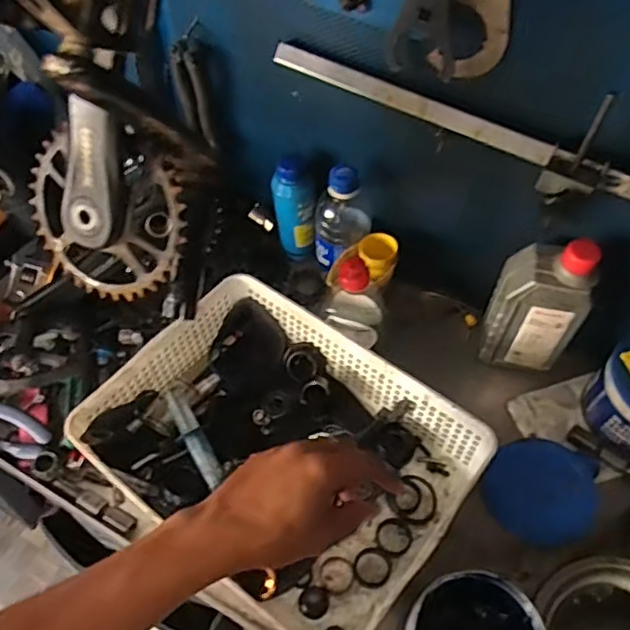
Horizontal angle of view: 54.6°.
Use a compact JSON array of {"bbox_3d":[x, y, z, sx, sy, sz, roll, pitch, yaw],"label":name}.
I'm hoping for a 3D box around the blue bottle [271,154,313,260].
[{"bbox_3d":[-0.025,-0.121,0.701,0.036,0.134,0.034,-17,57,-11],"label":"blue bottle"}]

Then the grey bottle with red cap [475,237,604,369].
[{"bbox_3d":[0.224,-0.008,0.617,0.086,0.175,0.052,14,56,10],"label":"grey bottle with red cap"}]

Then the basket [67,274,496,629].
[{"bbox_3d":[-0.030,0.127,0.594,0.327,0.076,0.243,32,61,20],"label":"basket"}]

